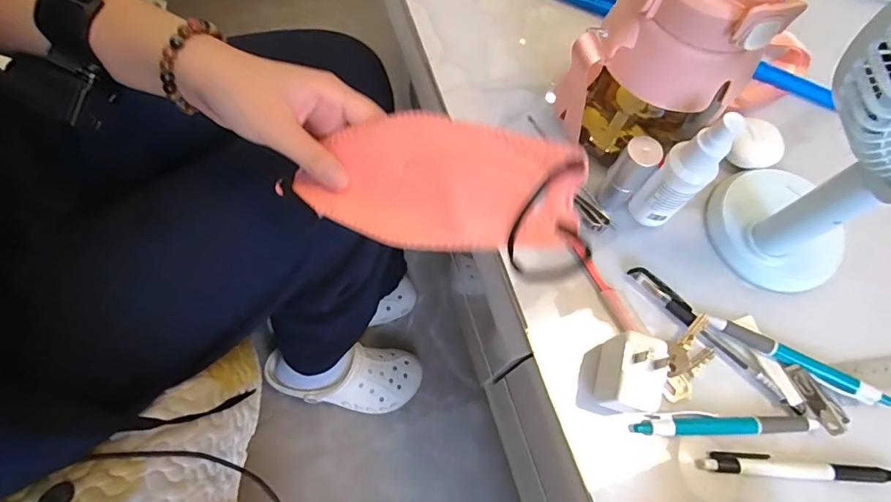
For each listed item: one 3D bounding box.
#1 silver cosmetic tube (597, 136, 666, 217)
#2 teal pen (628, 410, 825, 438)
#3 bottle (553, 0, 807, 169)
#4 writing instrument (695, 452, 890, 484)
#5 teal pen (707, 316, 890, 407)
[{"bbox_3d":[0.136,-0.055,0.347,0.024,0.067,0.024,1,68,-2],"label":"silver cosmetic tube"},{"bbox_3d":[0.189,0.119,0.316,0.125,0.008,0.015,3,68,-1],"label":"teal pen"},{"bbox_3d":[0.145,-0.141,0.295,0.107,0.221,0.093,25,70,8],"label":"bottle"},{"bbox_3d":[0.235,0.145,0.309,0.131,0.007,0.013,5,68,0],"label":"writing instrument"},{"bbox_3d":[0.251,0.080,0.333,0.125,0.012,0.015,26,70,11],"label":"teal pen"}]

